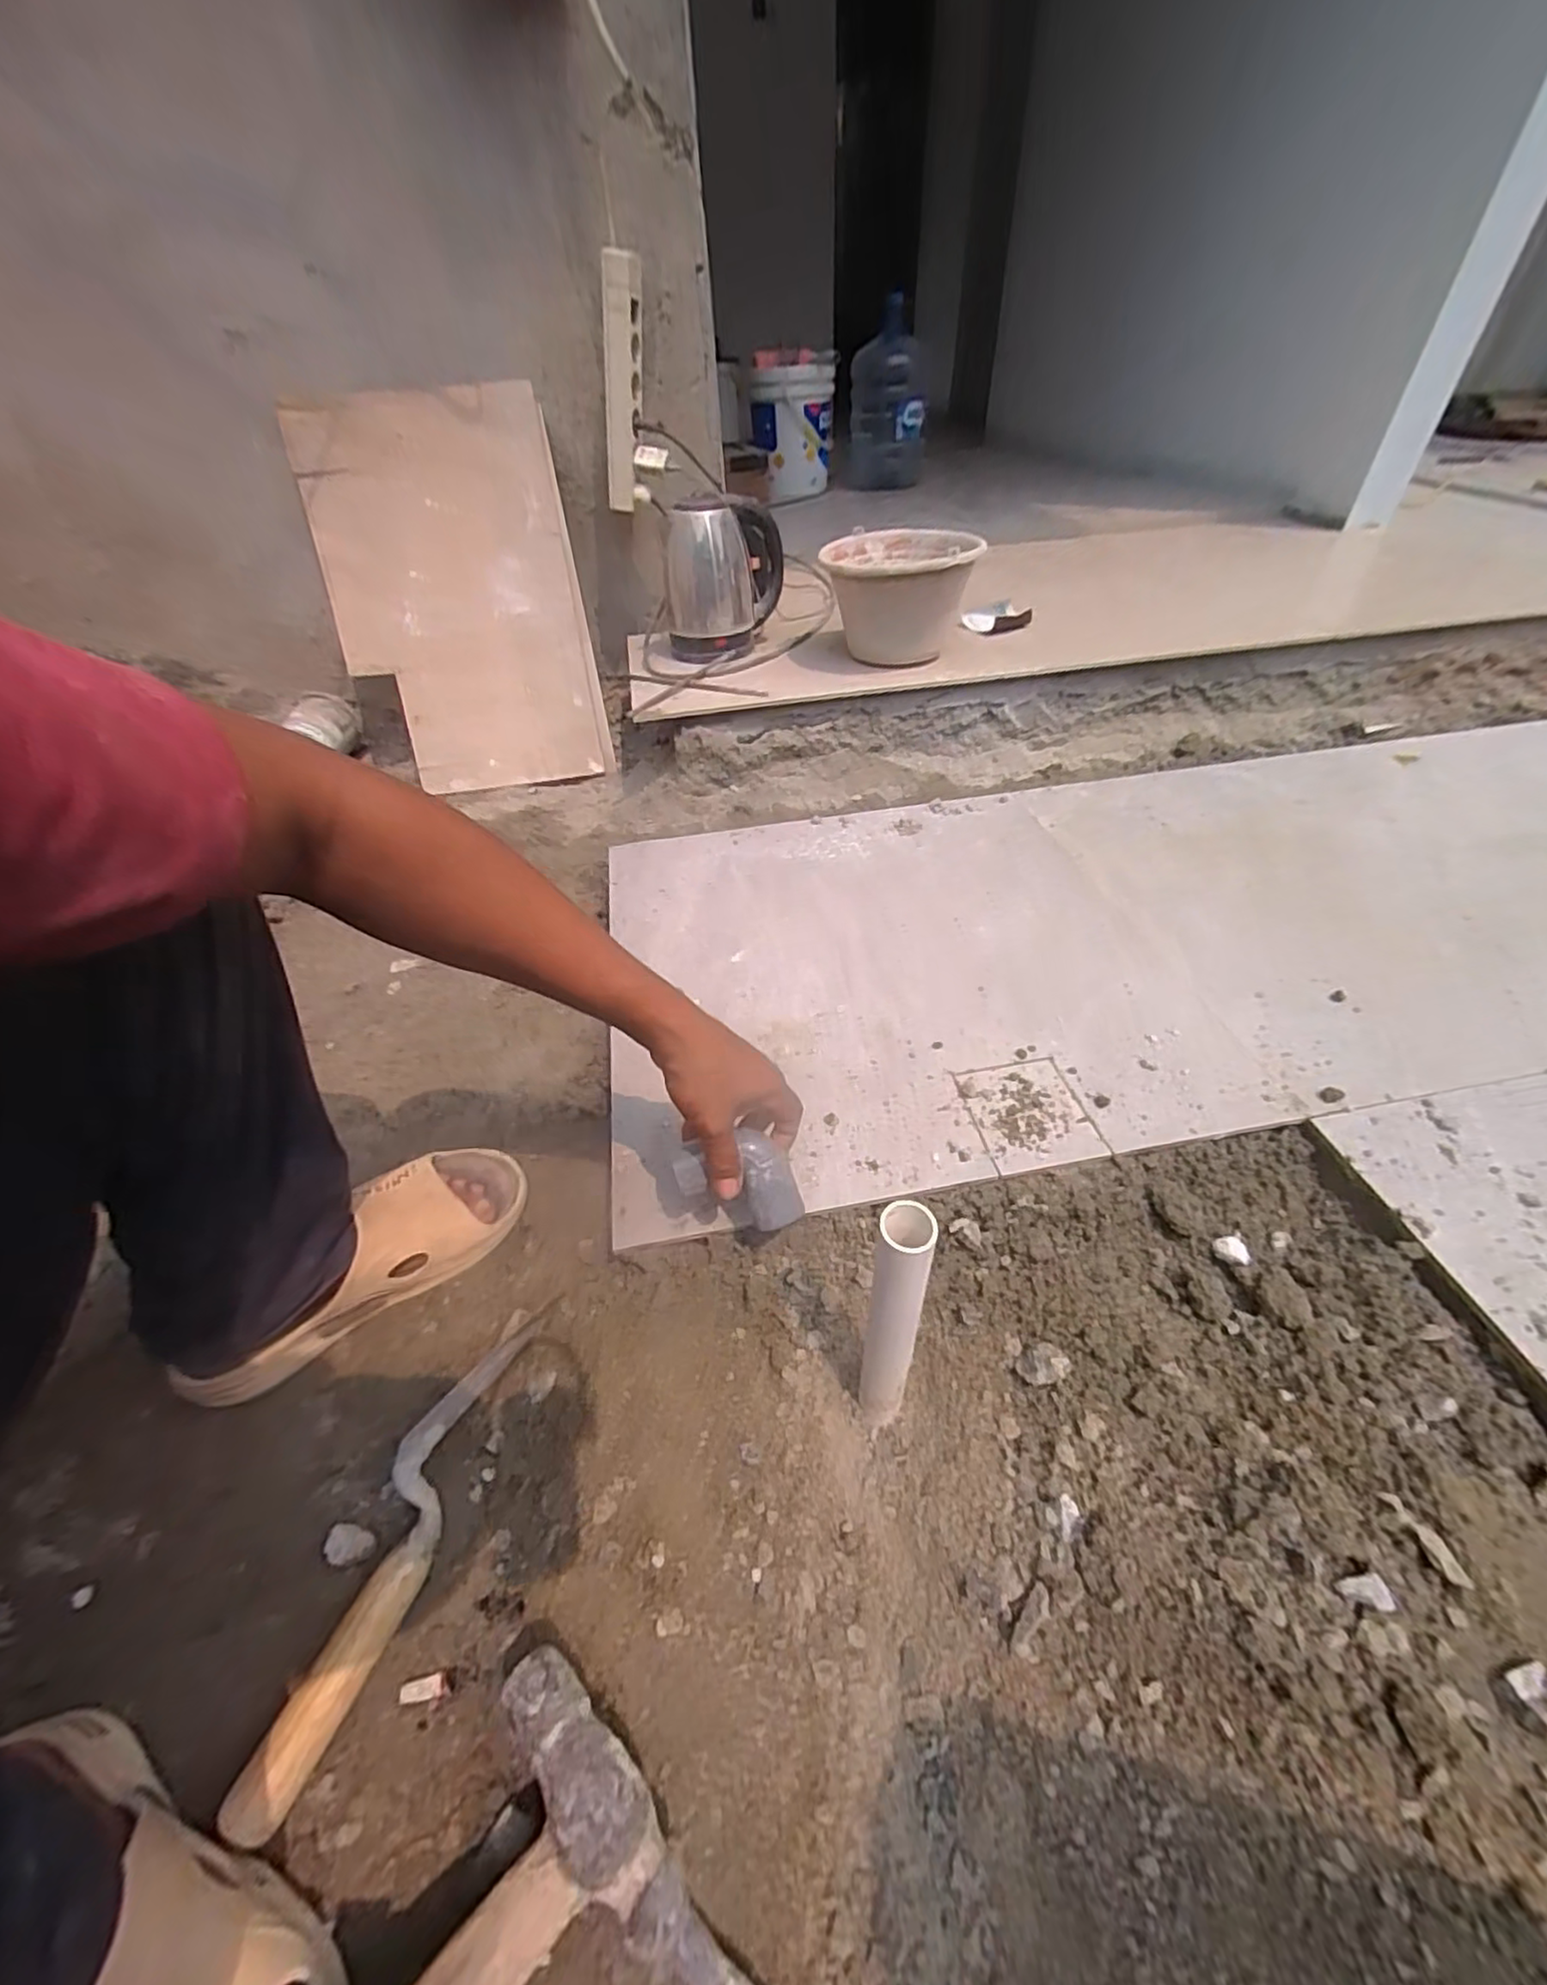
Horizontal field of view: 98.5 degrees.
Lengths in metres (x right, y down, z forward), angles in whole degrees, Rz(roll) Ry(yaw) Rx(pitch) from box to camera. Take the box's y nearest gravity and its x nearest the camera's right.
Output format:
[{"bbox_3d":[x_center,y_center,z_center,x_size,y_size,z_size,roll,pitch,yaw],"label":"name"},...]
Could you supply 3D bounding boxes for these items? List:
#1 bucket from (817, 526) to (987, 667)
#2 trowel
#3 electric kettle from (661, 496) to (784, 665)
[{"bbox_3d":[0.204,-0.663,1.107,0.224,0.159,0.231,-2,44,2],"label":"bucket"},{"bbox_3d":[-0.228,0.330,0.420,0.048,0.045,0.269,8,46,13],"label":"trowel"},{"bbox_3d":[-0.080,-0.699,1.133,0.212,0.209,0.142,-10,44,-6],"label":"electric kettle"}]

